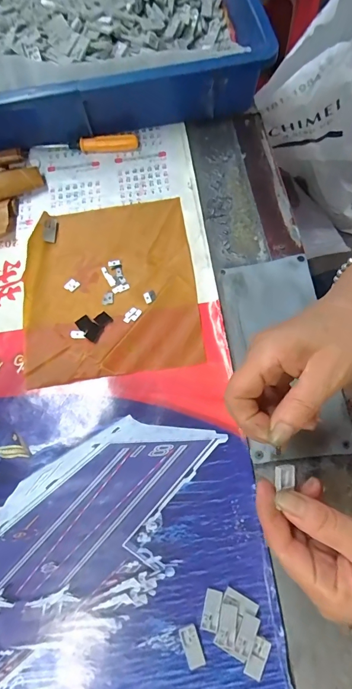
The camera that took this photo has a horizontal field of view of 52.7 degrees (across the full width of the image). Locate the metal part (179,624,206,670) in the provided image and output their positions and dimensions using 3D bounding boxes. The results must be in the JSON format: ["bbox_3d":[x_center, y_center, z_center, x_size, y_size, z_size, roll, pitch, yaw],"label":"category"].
[{"bbox_3d":[0.013,0.242,0.285,0.014,0.004,0.029,-18,73,-4],"label":"metal part"}]

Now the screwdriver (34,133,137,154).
[{"bbox_3d":[-0.106,-0.241,0.428,0.119,0.016,0.016,-2,73,1],"label":"screwdriver"}]

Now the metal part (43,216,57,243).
[{"bbox_3d":[-0.141,-0.128,0.397,0.014,0.004,0.030,9,78,-30],"label":"metal part"}]

